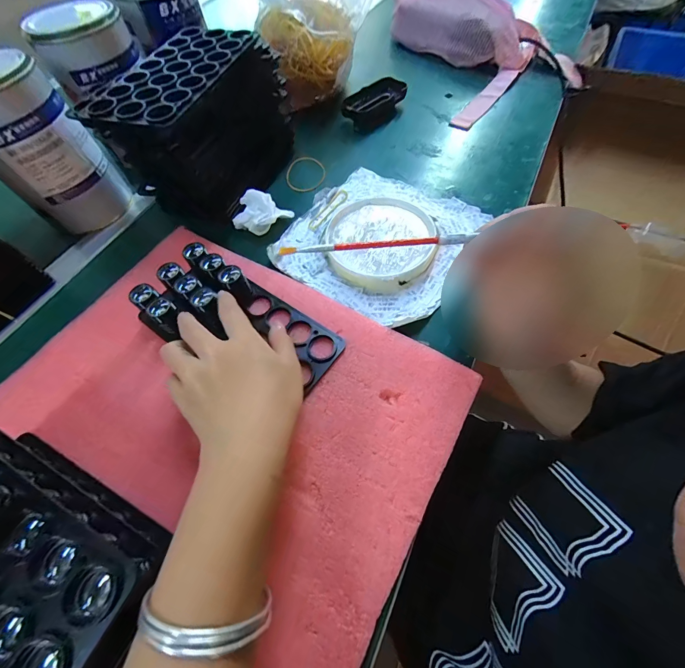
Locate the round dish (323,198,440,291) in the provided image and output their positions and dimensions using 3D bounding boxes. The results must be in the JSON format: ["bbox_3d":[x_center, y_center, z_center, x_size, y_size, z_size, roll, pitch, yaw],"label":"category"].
[{"bbox_3d":[0.042,-0.104,0.353,0.119,0.013,0.119,-1,60,2],"label":"round dish"}]

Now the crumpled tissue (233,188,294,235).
[{"bbox_3d":[-0.098,-0.147,0.380,0.066,0.034,0.043,-26,62,-12],"label":"crumpled tissue"}]

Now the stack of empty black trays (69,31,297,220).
[{"bbox_3d":[-0.161,-0.248,0.376,0.120,0.126,0.217,17,62,13],"label":"stack of empty black trays"}]

